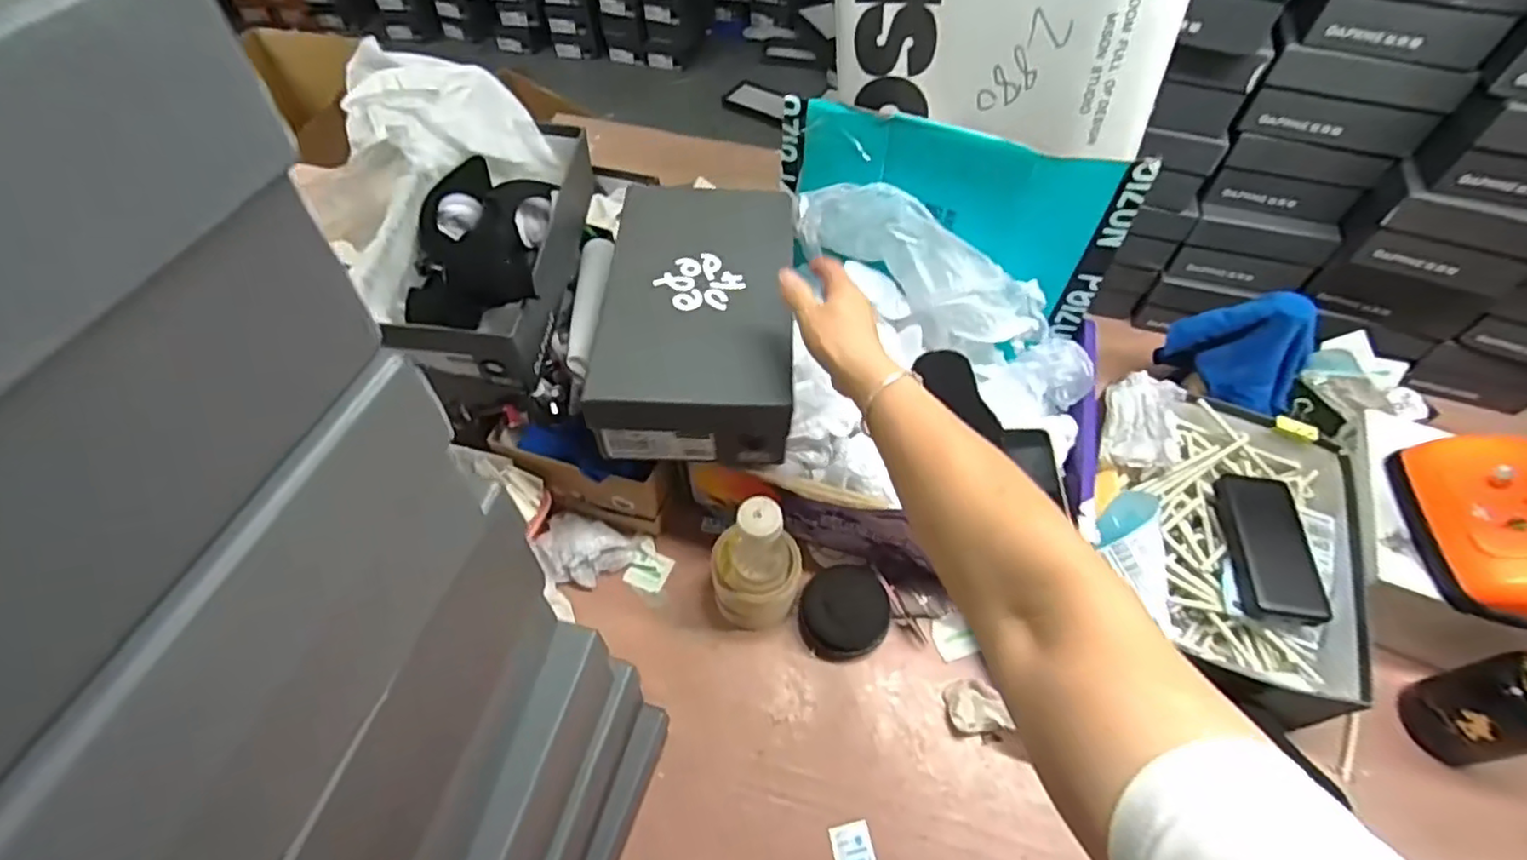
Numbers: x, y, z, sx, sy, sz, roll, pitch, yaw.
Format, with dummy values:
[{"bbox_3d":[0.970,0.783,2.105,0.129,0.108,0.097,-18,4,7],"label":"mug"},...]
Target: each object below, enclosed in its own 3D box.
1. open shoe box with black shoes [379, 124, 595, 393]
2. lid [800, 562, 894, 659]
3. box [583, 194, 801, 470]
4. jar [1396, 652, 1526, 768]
[{"bbox_3d":[-0.284,-0.185,0.733,0.154,0.116,0.300,2,55,0],"label":"open shoe box with black shoes"},{"bbox_3d":[0.086,0.188,0.703,0.093,0.024,0.088,-20,73,-9],"label":"lid"},{"bbox_3d":[-0.060,-0.112,0.684,0.185,0.095,0.285,2,55,0],"label":"box"},{"bbox_3d":[0.672,0.248,0.611,0.077,0.151,0.072,1,55,-1],"label":"jar"}]

